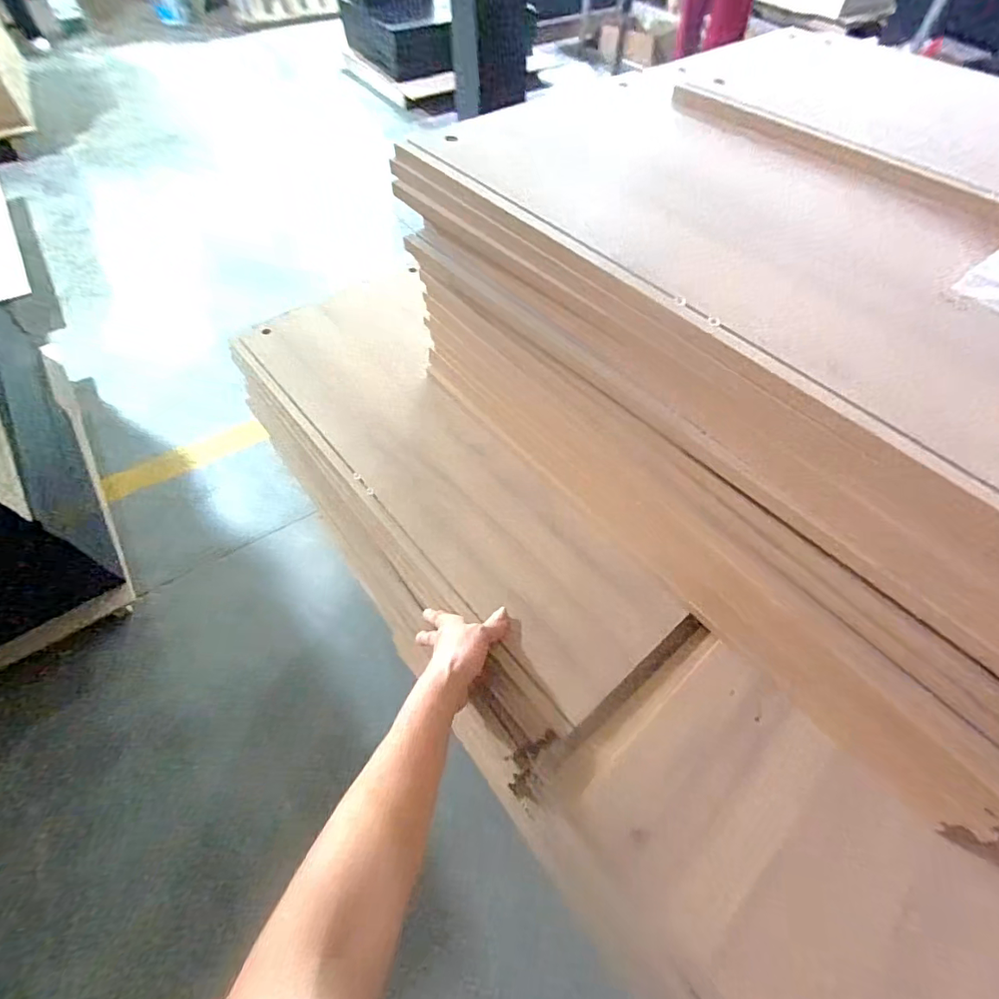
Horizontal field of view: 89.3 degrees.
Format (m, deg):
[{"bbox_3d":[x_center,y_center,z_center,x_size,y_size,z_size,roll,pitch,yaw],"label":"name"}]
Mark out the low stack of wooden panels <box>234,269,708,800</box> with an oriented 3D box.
[{"bbox_3d":[-0.103,0.002,0.743,0.268,0.197,0.746,-30,62,-22],"label":"low stack of wooden panels"}]

